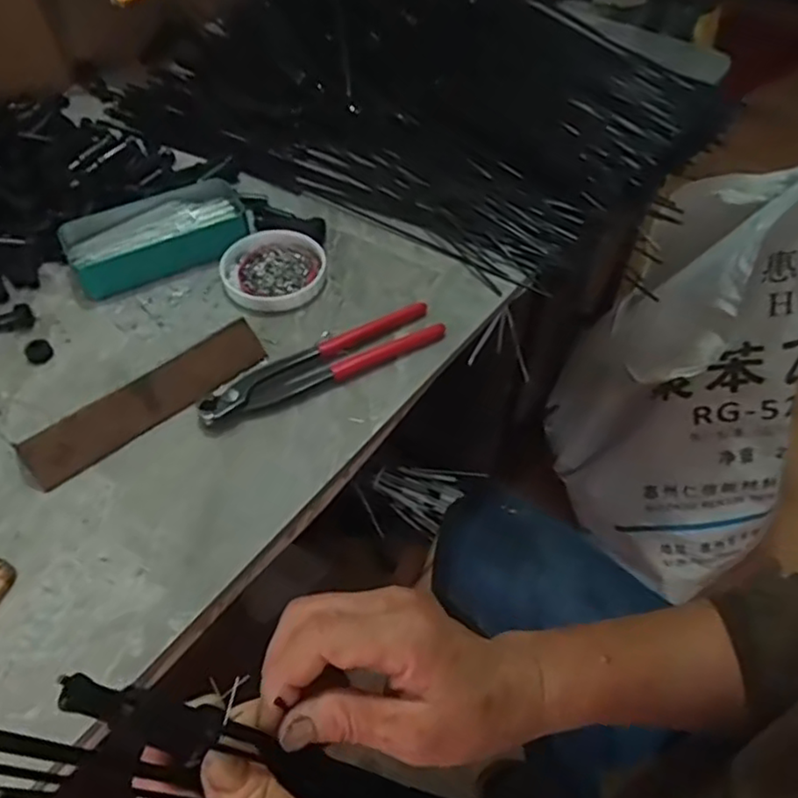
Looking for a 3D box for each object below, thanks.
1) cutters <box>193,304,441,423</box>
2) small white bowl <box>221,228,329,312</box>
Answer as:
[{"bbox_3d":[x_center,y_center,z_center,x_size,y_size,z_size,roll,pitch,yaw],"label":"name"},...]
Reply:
[{"bbox_3d":[-0.057,-0.030,0.499,0.193,0.015,0.042,-25,56,-18],"label":"cutters"},{"bbox_3d":[-0.111,-0.115,0.578,0.088,0.013,0.089,0,52,0],"label":"small white bowl"}]

